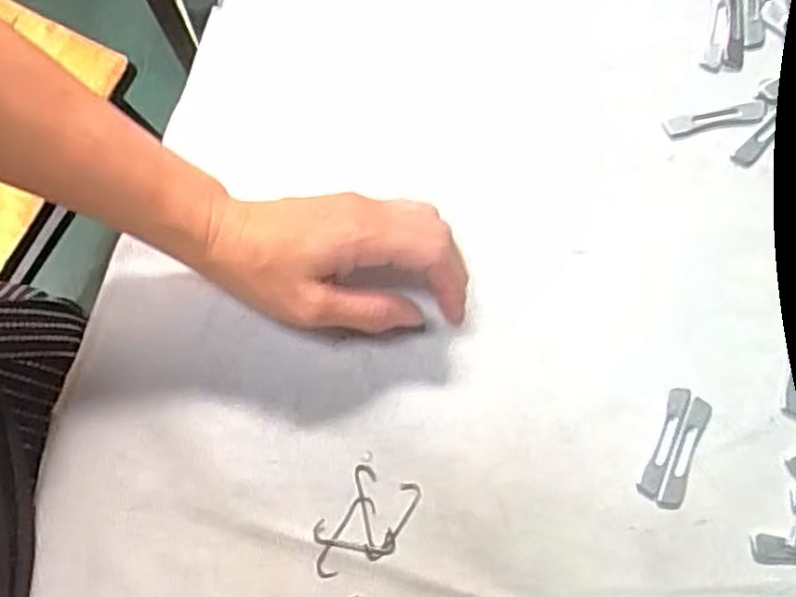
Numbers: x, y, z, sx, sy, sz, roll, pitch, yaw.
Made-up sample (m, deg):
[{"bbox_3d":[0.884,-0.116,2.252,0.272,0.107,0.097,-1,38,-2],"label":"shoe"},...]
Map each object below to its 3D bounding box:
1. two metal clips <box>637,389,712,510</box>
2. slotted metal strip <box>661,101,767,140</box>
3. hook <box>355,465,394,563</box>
[{"bbox_3d":[0.143,0.077,0.379,0.023,0.004,0.058,22,79,6],"label":"two metal clips"},{"bbox_3d":[0.178,-0.100,0.415,0.057,0.004,0.014,-11,78,-1],"label":"slotted metal strip"},{"bbox_3d":[-0.013,0.109,0.379,0.013,0.004,0.047,-10,78,-1],"label":"hook"}]

